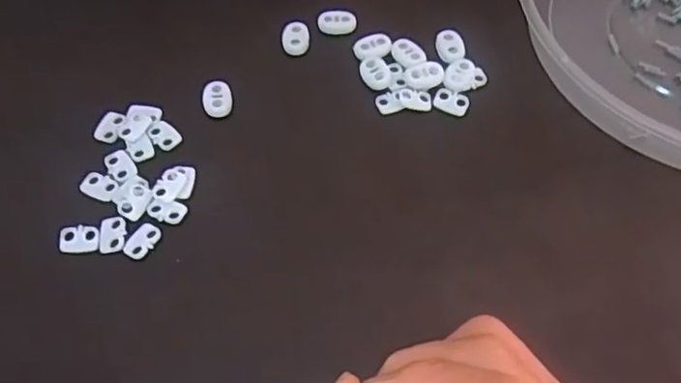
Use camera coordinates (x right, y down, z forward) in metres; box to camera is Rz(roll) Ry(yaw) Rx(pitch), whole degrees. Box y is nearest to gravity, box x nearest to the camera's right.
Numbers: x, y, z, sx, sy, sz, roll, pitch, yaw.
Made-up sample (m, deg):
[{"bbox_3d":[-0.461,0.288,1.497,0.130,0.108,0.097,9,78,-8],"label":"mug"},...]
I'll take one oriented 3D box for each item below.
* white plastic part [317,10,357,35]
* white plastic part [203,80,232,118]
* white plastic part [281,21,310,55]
[{"bbox_3d":[-0.002,-0.102,0.375,0.022,0.004,0.019,-1,59,-1],"label":"white plastic part"},{"bbox_3d":[-0.068,-0.051,0.348,0.015,0.008,0.022,-12,60,-7],"label":"white plastic part"},{"bbox_3d":[-0.026,-0.091,0.369,0.015,0.004,0.021,-4,59,-2],"label":"white plastic part"}]

